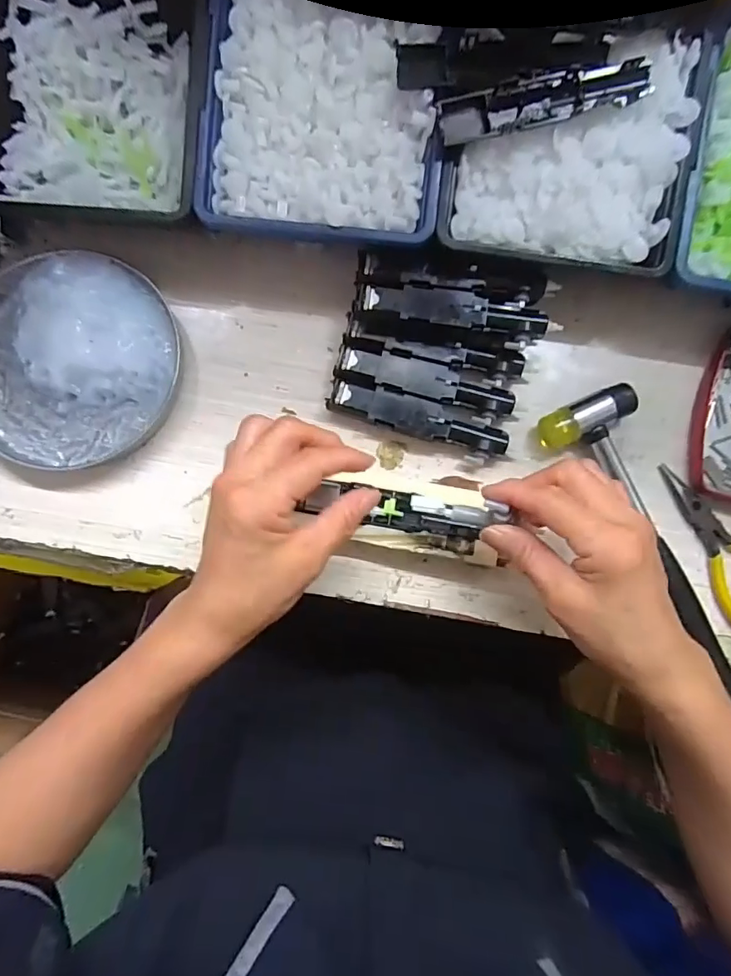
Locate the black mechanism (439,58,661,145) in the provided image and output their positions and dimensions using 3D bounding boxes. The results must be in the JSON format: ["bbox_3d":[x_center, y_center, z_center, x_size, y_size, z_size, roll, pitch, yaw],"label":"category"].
[{"bbox_3d":[0.102,-0.219,0.288,0.117,0.020,0.026,-14,85,-2],"label":"black mechanism"}]

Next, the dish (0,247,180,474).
[{"bbox_3d":[-0.201,-0.088,0.334,0.142,0.024,0.140,0,85,-1],"label":"dish"}]

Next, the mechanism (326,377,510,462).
[{"bbox_3d":[0.035,-0.044,0.336,0.118,0.020,0.025,19,85,1],"label":"mechanism"}]

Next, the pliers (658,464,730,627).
[{"bbox_3d":[0.238,0.039,0.332,0.047,0.009,0.126,-29,86,-4],"label":"pliers"}]

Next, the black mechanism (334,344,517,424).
[{"bbox_3d":[0.040,-0.069,0.338,0.118,0.022,0.025,16,85,0],"label":"black mechanism"}]

